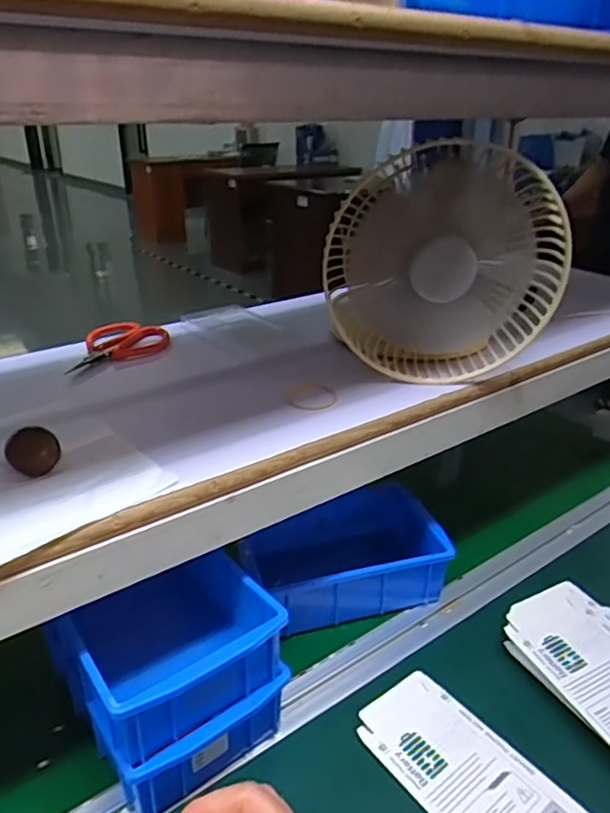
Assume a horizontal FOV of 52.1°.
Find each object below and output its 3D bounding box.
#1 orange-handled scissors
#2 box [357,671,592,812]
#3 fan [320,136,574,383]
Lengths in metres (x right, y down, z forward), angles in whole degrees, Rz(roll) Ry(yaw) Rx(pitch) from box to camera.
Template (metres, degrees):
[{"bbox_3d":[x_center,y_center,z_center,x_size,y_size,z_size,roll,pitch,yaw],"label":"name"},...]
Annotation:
[{"bbox_3d":[-0.197,-0.062,0.627,0.075,0.014,0.117,21,33,36],"label":"orange-handled scissors"},{"bbox_3d":[0.123,0.276,0.468,0.087,0.008,0.173,-19,32,-35],"label":"box"},{"bbox_3d":[0.117,-0.122,0.548,0.199,0.183,0.079,3,26,4],"label":"fan"}]

